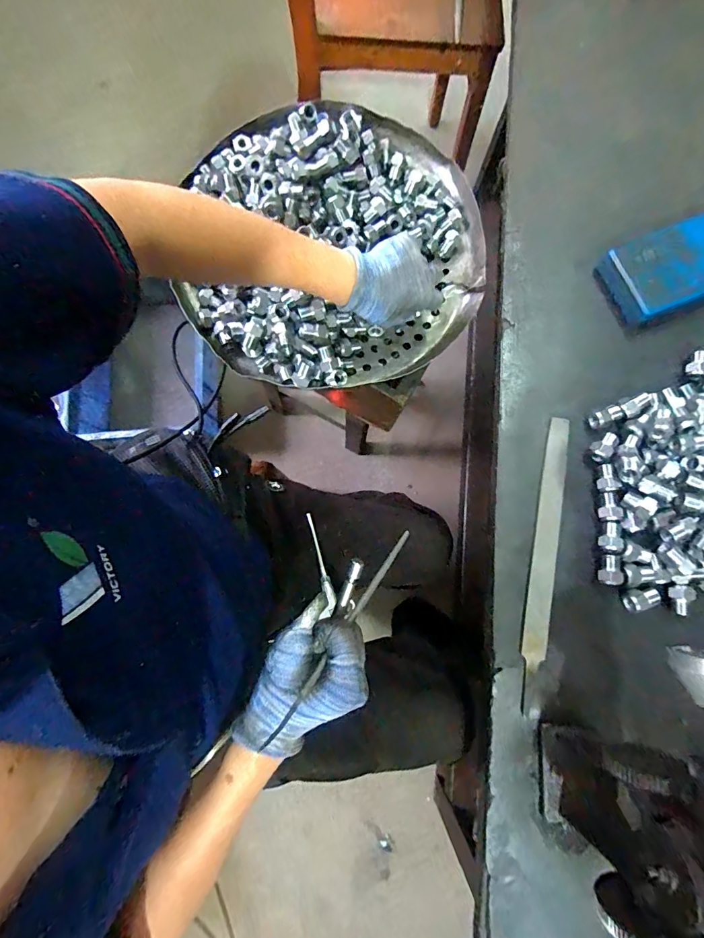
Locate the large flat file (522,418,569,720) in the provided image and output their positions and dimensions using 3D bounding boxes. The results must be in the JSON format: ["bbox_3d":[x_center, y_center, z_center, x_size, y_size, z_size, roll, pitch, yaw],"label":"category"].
[{"bbox_3d":[0.196,0.091,0.423,0.021,0.009,0.296,11,80,1],"label":"large flat file"}]

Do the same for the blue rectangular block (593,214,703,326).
[{"bbox_3d":[0.417,-0.248,0.478,0.249,0.031,0.093,-23,81,-5],"label":"blue rectangular block"}]

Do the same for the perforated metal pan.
[{"bbox_3d":[-0.027,-0.281,0.504,0.374,0.082,0.376,2,80,-1],"label":"perforated metal pan"}]

